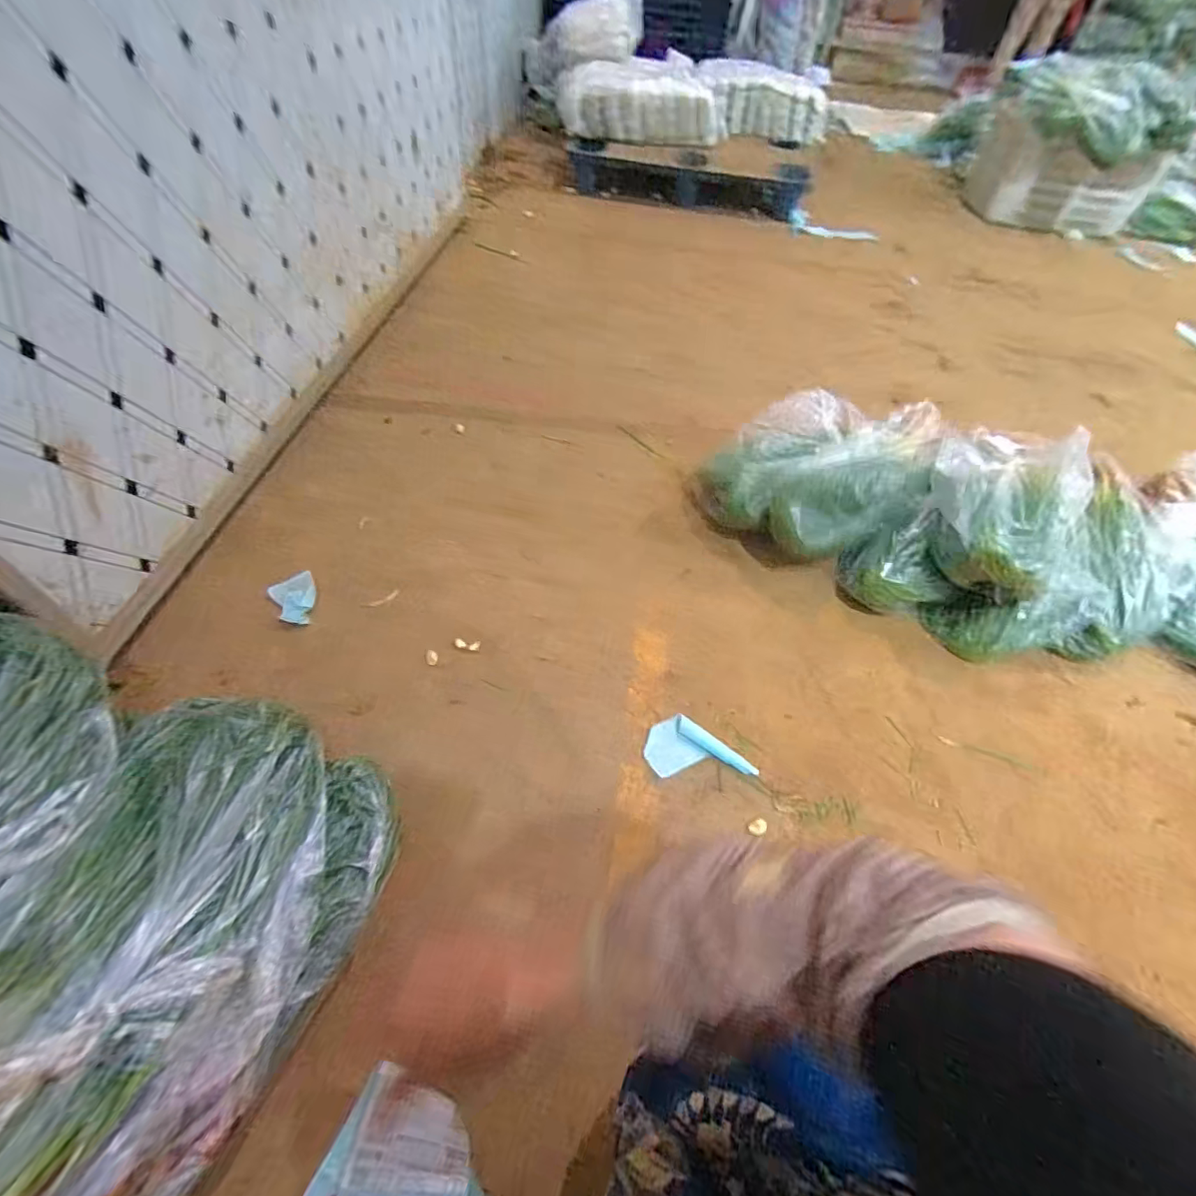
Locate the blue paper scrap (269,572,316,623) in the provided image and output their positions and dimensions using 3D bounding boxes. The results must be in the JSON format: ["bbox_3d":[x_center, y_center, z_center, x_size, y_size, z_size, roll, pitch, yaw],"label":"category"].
[{"bbox_3d":[-0.491,0.002,0.893,0.066,0.024,0.093,-28,60,-24],"label":"blue paper scrap"}]

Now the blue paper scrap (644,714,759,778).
[{"bbox_3d":[0.144,0.213,0.788,0.151,0.016,0.083,0,53,-6],"label":"blue paper scrap"}]

